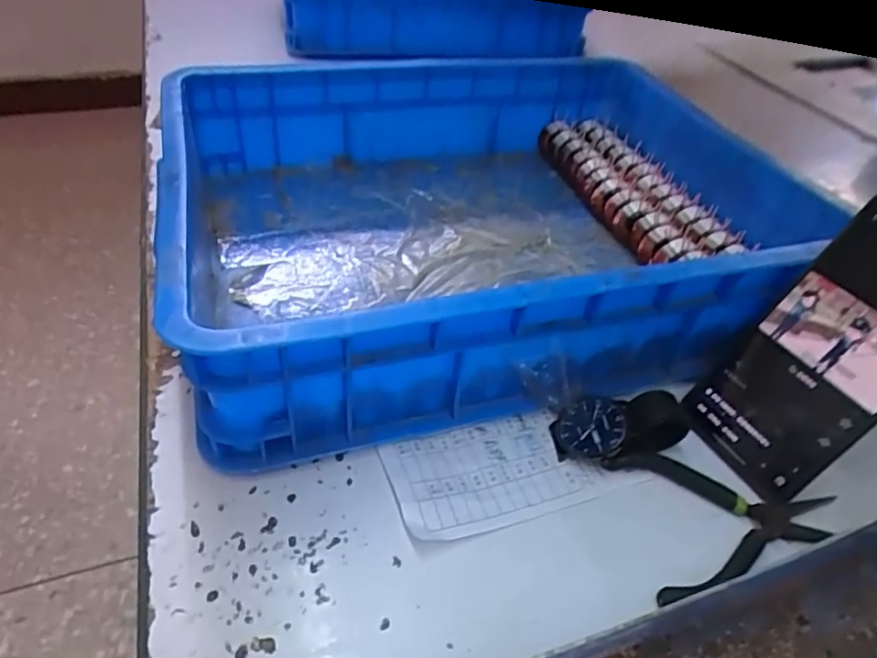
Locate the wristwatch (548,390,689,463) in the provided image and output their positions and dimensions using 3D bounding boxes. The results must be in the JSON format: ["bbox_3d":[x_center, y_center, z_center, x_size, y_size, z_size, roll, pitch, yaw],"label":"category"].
[{"bbox_3d":[0.103,0.055,0.335,0.074,0.028,0.033,-9,39,4],"label":"wristwatch"}]

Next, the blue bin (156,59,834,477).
[{"bbox_3d":[0.029,-0.085,0.440,0.419,0.118,0.330,-10,46,-16],"label":"blue bin"}]

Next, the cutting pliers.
[{"bbox_3d":[0.155,0.098,0.310,0.113,0.010,0.073,-2,44,-8],"label":"cutting pliers"}]

